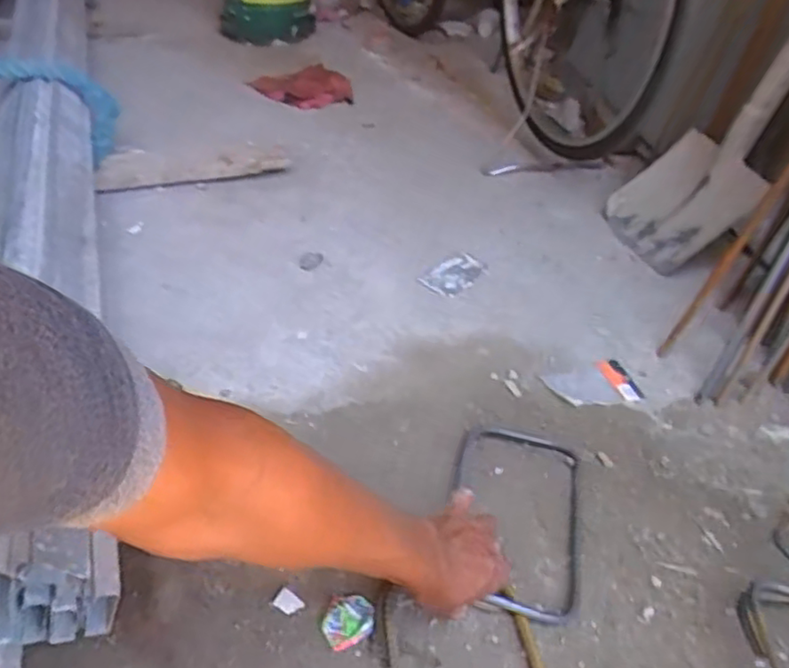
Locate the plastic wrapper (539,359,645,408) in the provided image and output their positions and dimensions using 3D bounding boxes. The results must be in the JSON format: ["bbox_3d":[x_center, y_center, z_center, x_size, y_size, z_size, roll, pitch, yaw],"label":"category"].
[{"bbox_3d":[0.283,0.072,0.912,0.125,0.007,0.078,-12,42,-19],"label":"plastic wrapper"}]

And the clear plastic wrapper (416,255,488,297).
[{"bbox_3d":[0.101,-0.100,1.088,0.069,0.010,0.119,31,46,30],"label":"clear plastic wrapper"}]

